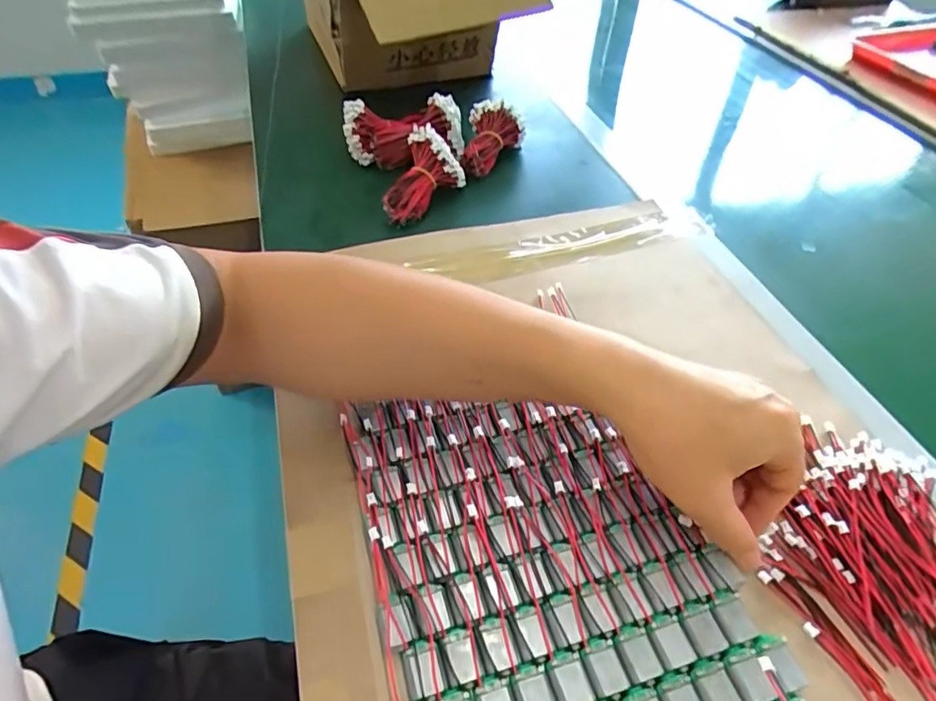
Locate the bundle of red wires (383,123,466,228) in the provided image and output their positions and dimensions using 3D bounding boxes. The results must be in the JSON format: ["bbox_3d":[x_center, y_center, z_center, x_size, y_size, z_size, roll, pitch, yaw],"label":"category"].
[{"bbox_3d":[-0.048,-0.178,0.597,0.065,0.043,0.111,19,71,17],"label":"bundle of red wires"}]

